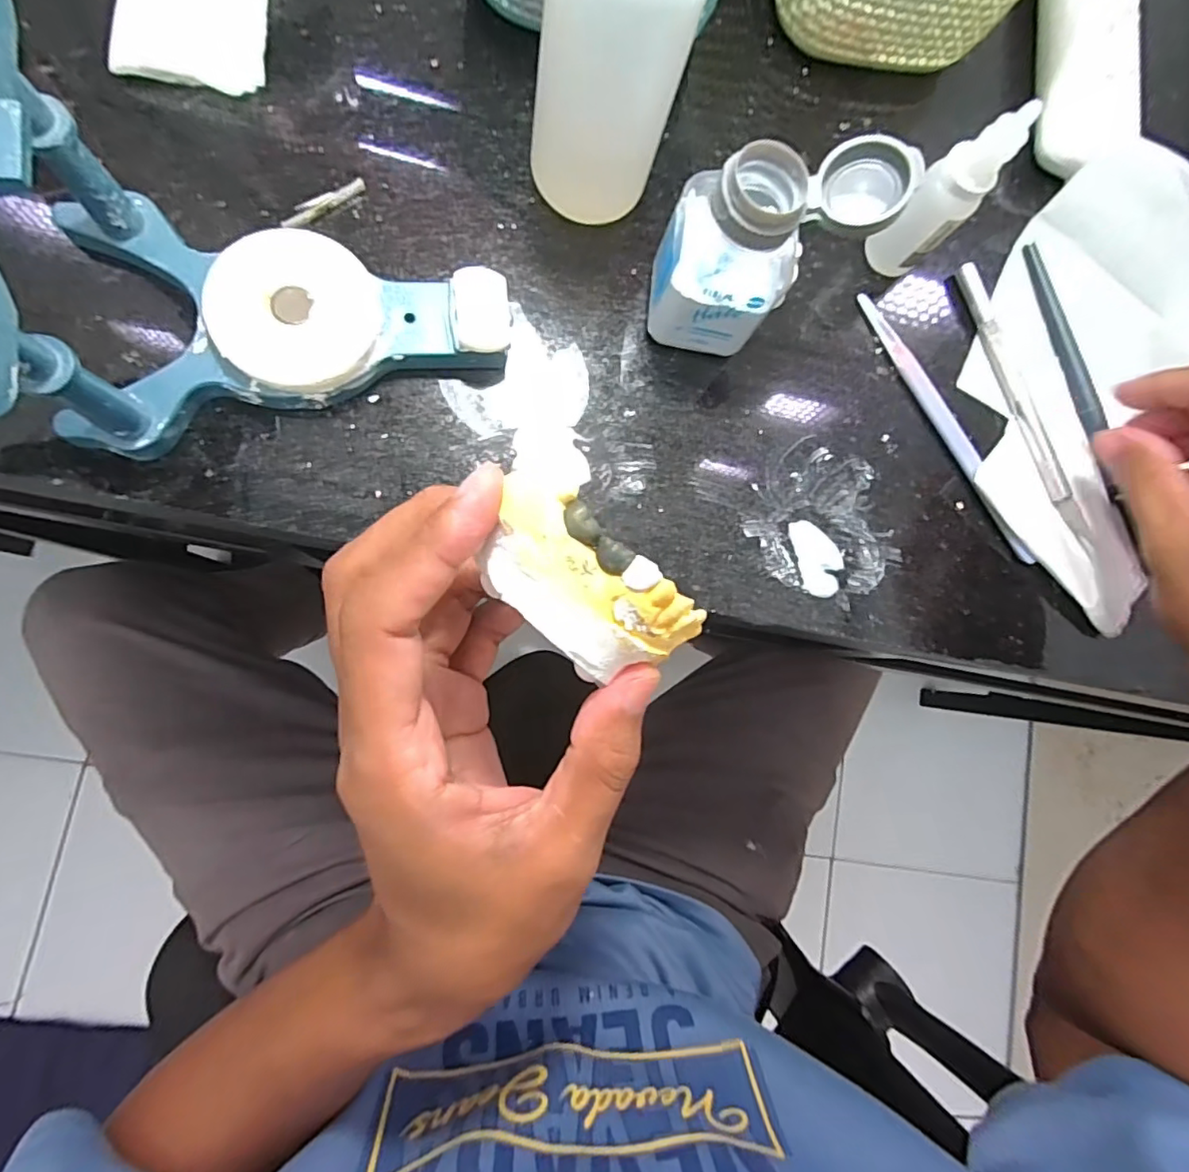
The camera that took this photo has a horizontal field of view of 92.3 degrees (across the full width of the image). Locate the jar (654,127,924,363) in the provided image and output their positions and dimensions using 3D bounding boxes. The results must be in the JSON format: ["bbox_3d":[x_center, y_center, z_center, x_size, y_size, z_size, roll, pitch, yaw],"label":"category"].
[{"bbox_3d":[0.058,-0.118,0.208,0.072,0.073,0.040,-5,85,-11],"label":"jar"}]

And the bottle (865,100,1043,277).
[{"bbox_3d":[0.139,-0.152,0.227,0.019,0.067,0.023,-40,93,-12],"label":"bottle"}]

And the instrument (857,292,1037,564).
[{"bbox_3d":[0.156,-0.070,0.253,0.009,0.006,0.137,-30,91,-12],"label":"instrument"}]

